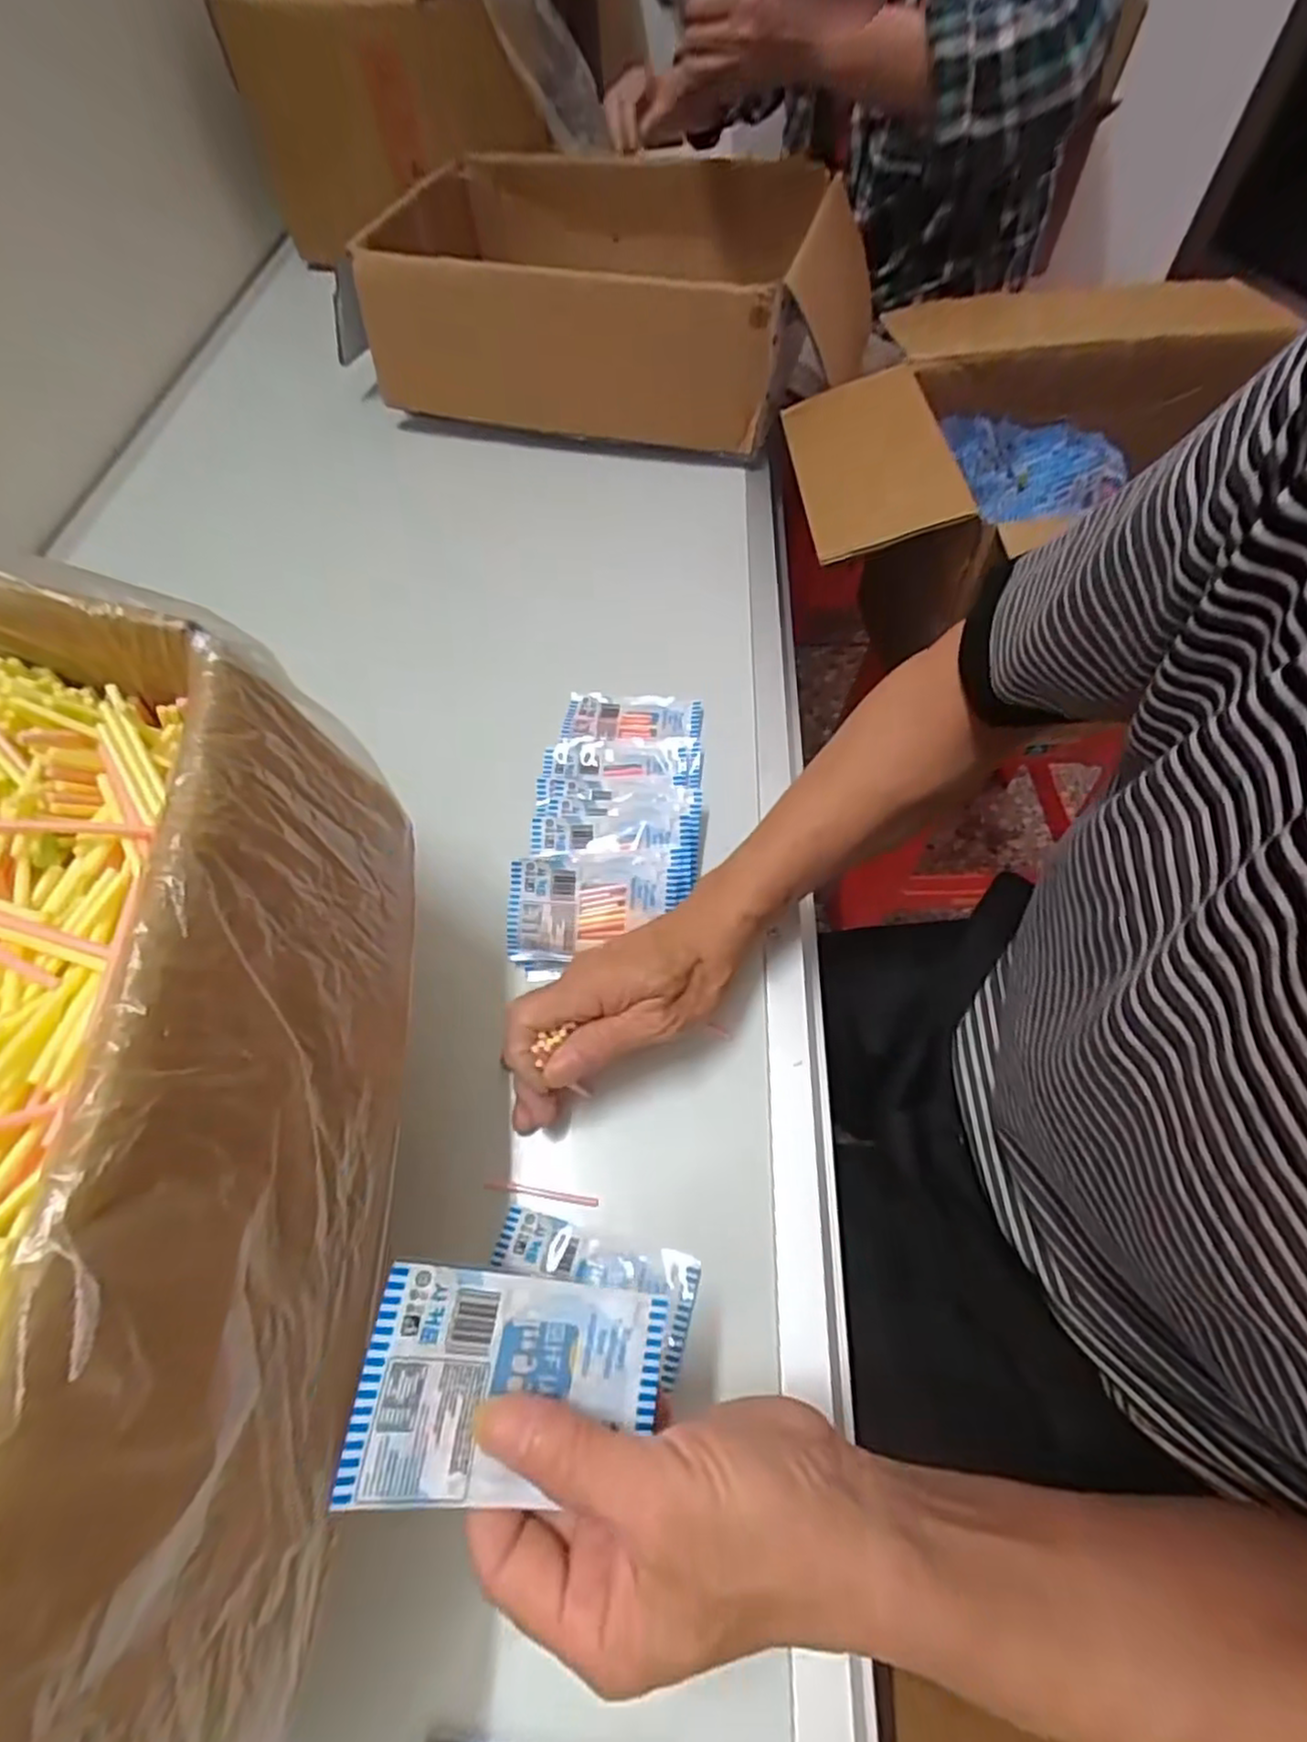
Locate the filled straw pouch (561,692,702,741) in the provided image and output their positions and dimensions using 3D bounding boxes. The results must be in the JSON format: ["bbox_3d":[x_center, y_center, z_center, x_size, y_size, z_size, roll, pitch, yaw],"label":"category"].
[{"bbox_3d":[-0.018,-0.117,0.559,0.106,0.014,0.051,8,60,7],"label":"filled straw pouch"}]

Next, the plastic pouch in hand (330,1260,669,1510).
[{"bbox_3d":[-0.046,0.178,0.247,0.105,0.006,0.065,18,63,-17],"label":"plastic pouch in hand"}]

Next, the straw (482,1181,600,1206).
[{"bbox_3d":[-0.061,0.176,0.388,0.063,0.004,0.005,6,60,6],"label":"straw"}]

